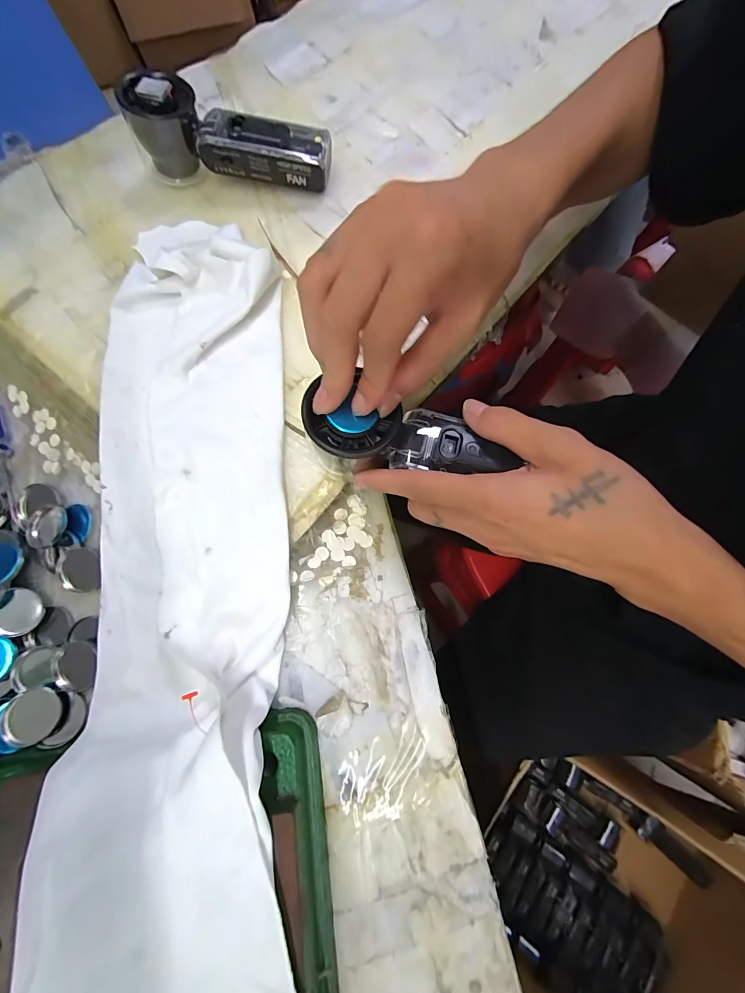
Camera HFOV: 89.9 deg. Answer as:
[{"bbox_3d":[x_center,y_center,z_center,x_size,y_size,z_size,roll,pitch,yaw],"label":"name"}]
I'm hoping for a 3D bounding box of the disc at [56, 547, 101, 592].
[{"bbox_3d":[-0.201,0.050,0.256,0.025,0.006,0.030,-11,75,-3],"label":"disc"}]

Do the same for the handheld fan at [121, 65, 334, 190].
[{"bbox_3d":[-0.119,-0.300,0.313,0.170,0.059,0.052,10,74,3],"label":"handheld fan"}]

